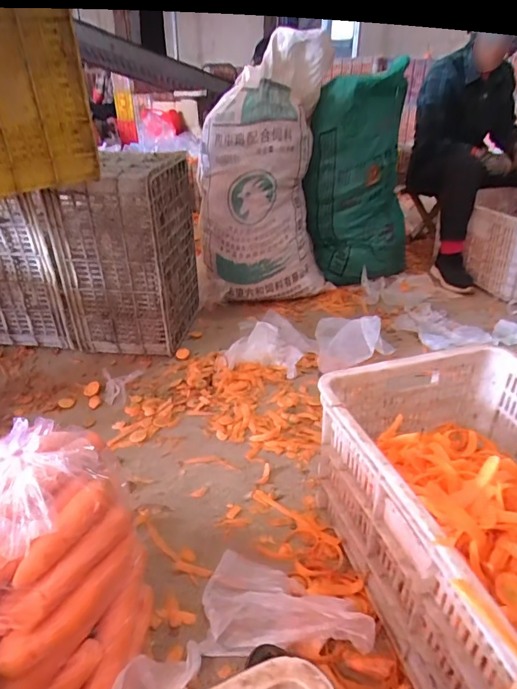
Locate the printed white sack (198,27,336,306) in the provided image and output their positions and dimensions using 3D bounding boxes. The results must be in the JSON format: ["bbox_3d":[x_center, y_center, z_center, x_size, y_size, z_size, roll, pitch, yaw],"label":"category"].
[{"bbox_3d":[0.021,-0.511,1.478,0.410,0.731,0.307,8,9,14],"label":"printed white sack"}]

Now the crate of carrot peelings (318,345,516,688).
[{"bbox_3d":[0.322,0.239,0.626,0.348,0.244,0.459,-8,32,-13],"label":"crate of carrot peelings"}]

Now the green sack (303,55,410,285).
[{"bbox_3d":[0.352,-0.575,1.574,0.348,0.680,0.298,5,31,7],"label":"green sack"}]

